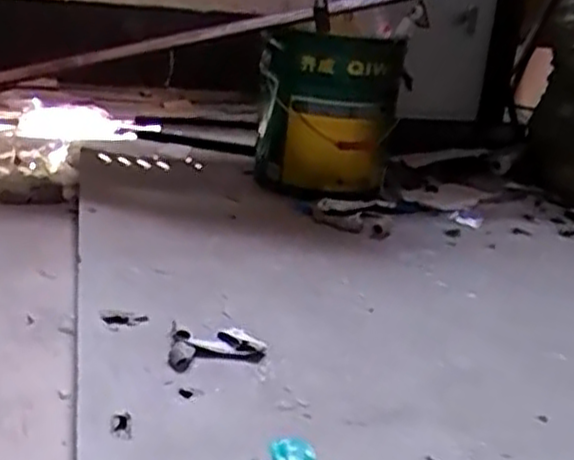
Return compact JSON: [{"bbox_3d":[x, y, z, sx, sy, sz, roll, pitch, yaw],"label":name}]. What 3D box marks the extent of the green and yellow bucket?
[{"bbox_3d":[0.081,-0.224,1.516,0.267,0.321,0.223,6,19,0],"label":"green and yellow bucket"}]

